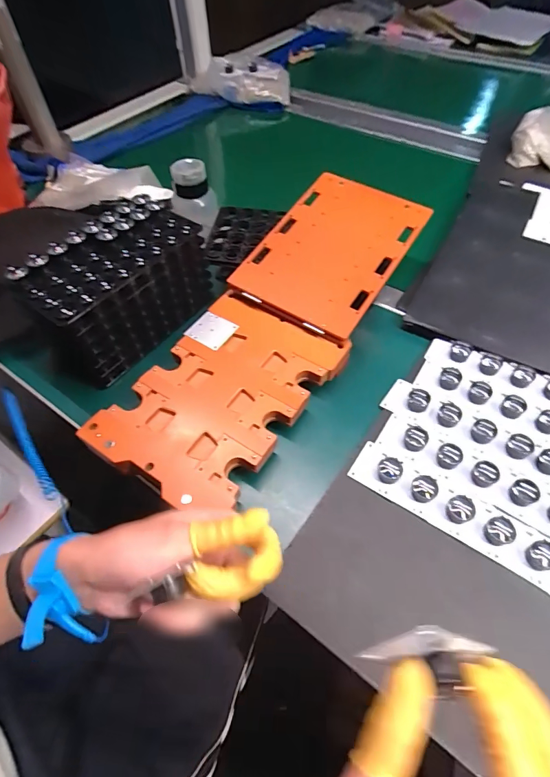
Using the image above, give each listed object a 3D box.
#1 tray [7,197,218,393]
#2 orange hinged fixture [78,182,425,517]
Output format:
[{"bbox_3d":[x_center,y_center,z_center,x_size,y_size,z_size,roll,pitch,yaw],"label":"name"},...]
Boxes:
[{"bbox_3d":[-0.176,-0.116,0.451,0.098,0.117,0.196,28,60,20],"label":"tray"},{"bbox_3d":[0.007,-0.082,0.450,0.167,0.075,0.459,28,61,20],"label":"orange hinged fixture"}]

